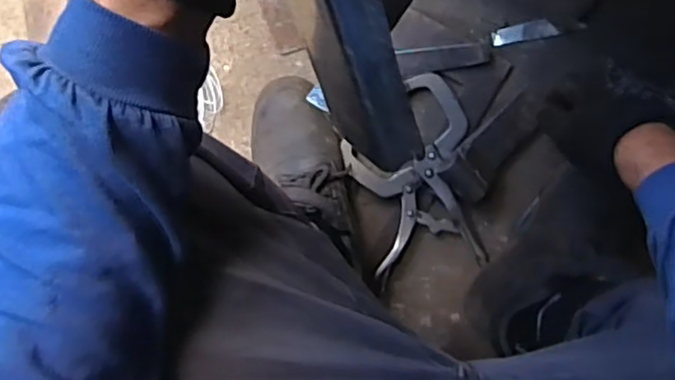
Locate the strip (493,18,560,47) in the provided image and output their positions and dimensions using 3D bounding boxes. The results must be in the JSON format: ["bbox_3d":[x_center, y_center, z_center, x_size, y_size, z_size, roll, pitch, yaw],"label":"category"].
[{"bbox_3d":[0.228,-0.194,0.778,0.077,0.004,0.022,-10,97,8],"label":"strip"}]

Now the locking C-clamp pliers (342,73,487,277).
[{"bbox_3d":[0.093,-0.017,0.804,0.155,0.023,0.239,-9,97,8],"label":"locking C-clamp pliers"}]

